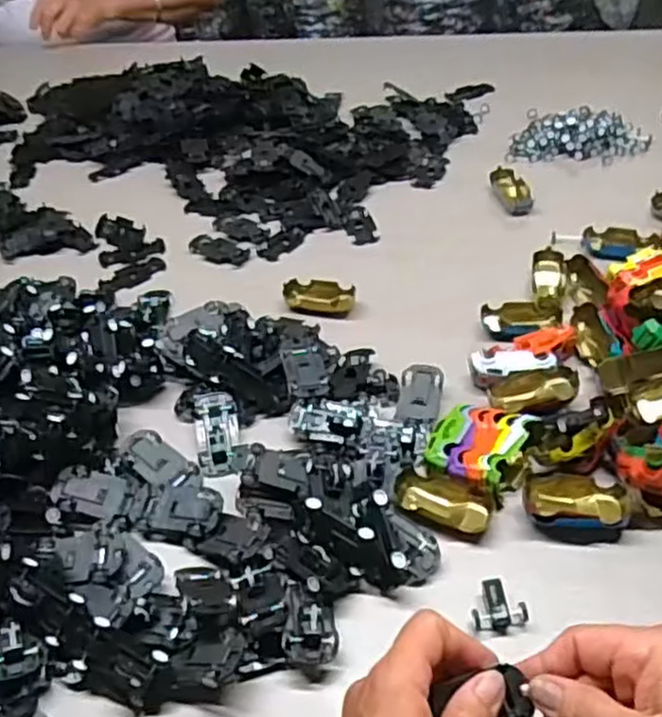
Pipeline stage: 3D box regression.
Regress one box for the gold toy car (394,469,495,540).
[{"bbox_3d":[0.072,0.095,0.475,0.062,0.017,0.031,13,46,19],"label":"gold toy car"}]

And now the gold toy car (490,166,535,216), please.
[{"bbox_3d":[0.184,-0.171,0.744,0.033,0.016,0.063,-11,43,-5],"label":"gold toy car"}]

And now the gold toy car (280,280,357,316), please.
[{"bbox_3d":[-0.012,-0.054,0.646,0.062,0.015,0.032,9,45,16],"label":"gold toy car"}]

